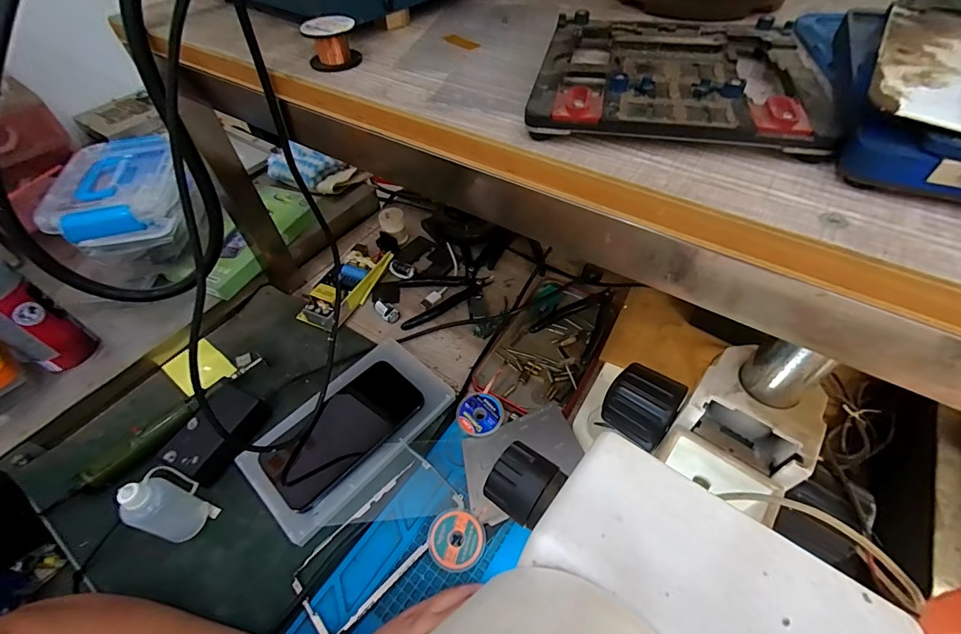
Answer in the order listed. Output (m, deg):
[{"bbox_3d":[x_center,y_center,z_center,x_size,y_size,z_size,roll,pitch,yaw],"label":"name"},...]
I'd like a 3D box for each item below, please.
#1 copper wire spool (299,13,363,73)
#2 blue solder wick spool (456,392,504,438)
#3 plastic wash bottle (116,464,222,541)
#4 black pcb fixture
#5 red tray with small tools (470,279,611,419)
[{"bbox_3d":[-0.085,-0.157,0.240,0.029,0.022,0.025,-12,51,-6],"label":"copper wire spool"},{"bbox_3d":[0.000,0.098,0.417,0.044,0.015,0.043,-2,50,2],"label":"blue solder wick spool"},{"bbox_3d":[-0.259,0.151,0.343,0.030,0.078,0.045,15,53,16],"label":"plastic wash bottle"},{"bbox_3d":[0.089,-0.114,0.200,0.117,0.017,0.119,9,52,11],"label":"black pcb fixture"},{"bbox_3d":[0.077,0.028,0.469,0.106,0.020,0.180,25,56,22],"label":"red tray with small tools"}]

